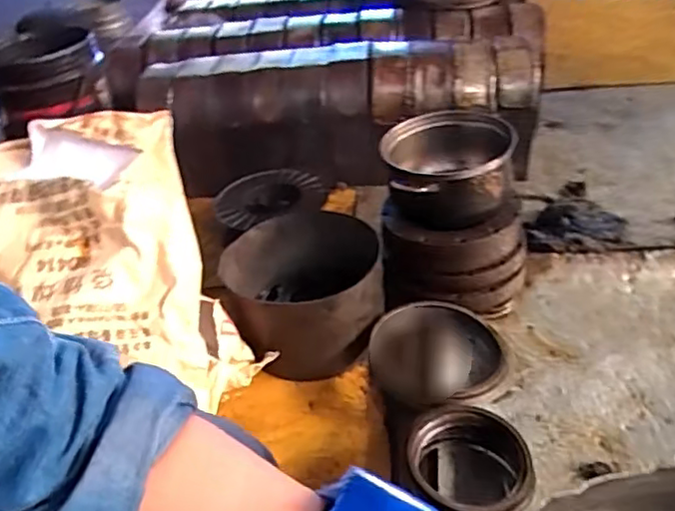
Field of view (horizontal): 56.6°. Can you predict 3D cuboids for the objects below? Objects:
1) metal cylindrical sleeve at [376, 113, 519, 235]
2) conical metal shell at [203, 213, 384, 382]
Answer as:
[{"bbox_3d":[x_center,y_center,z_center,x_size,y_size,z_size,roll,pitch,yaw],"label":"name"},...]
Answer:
[{"bbox_3d":[0.185,-0.144,1.070,0.207,0.138,0.214,-4,37,3],"label":"metal cylindrical sleeve"},{"bbox_3d":[-0.061,0.064,1.095,0.273,0.169,0.284,-4,37,3],"label":"conical metal shell"}]

